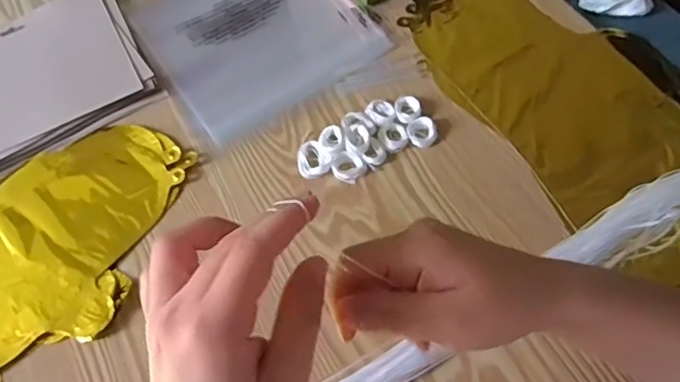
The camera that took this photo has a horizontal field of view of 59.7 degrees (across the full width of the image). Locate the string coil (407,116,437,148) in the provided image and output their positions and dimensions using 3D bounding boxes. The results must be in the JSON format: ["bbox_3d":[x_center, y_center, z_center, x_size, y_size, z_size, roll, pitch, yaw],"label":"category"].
[{"bbox_3d":[0.074,-0.052,0.530,0.026,0.010,0.027,-2,61,3],"label":"string coil"}]

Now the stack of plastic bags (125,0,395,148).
[{"bbox_3d":[-0.090,-0.174,0.620,0.207,0.009,0.230,-31,63,-13],"label":"stack of plastic bags"}]

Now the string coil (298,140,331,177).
[{"bbox_3d":[-0.024,-0.029,0.526,0.028,0.008,0.037,-12,61,-2],"label":"string coil"}]

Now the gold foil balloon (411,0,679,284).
[{"bbox_3d":[0.225,-0.059,0.517,0.157,0.012,0.408,-28,63,-11],"label":"gold foil balloon"}]

